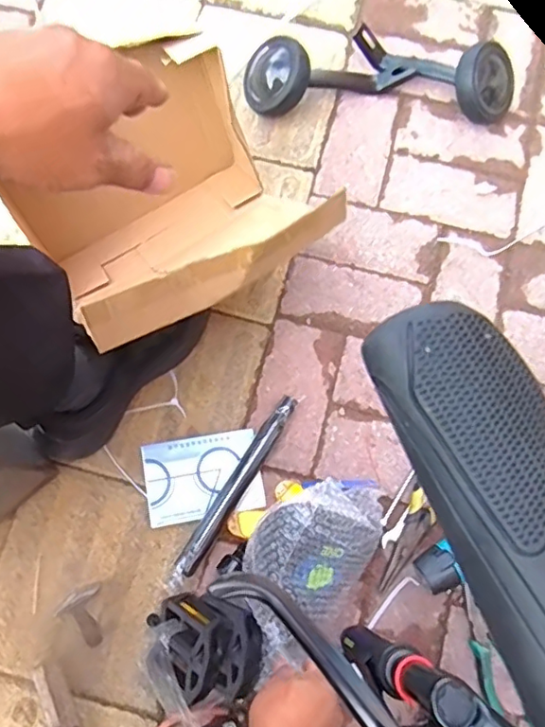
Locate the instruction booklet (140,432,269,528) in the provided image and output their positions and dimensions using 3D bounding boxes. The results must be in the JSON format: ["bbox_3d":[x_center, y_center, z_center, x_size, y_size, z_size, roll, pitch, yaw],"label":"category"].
[{"bbox_3d":[-0.087,0.143,0.711,0.141,0.008,0.100,-8,76,-9],"label":"instruction booklet"}]

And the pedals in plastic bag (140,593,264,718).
[{"bbox_3d":[-0.084,0.323,0.641,0.140,0.081,0.115,-19,75,-6],"label":"pedals in plastic bag"}]

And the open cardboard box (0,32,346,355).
[{"bbox_3d":[-0.128,-0.185,0.703,0.292,0.234,0.318,-32,77,-9],"label":"open cardboard box"}]

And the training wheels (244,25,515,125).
[{"bbox_3d":[0.159,-0.444,0.848,0.401,0.082,0.151,0,74,-1],"label":"training wheels"}]

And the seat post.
[{"bbox_3d":[-0.041,0.148,0.704,0.025,0.030,0.244,32,76,8],"label":"seat post"}]

